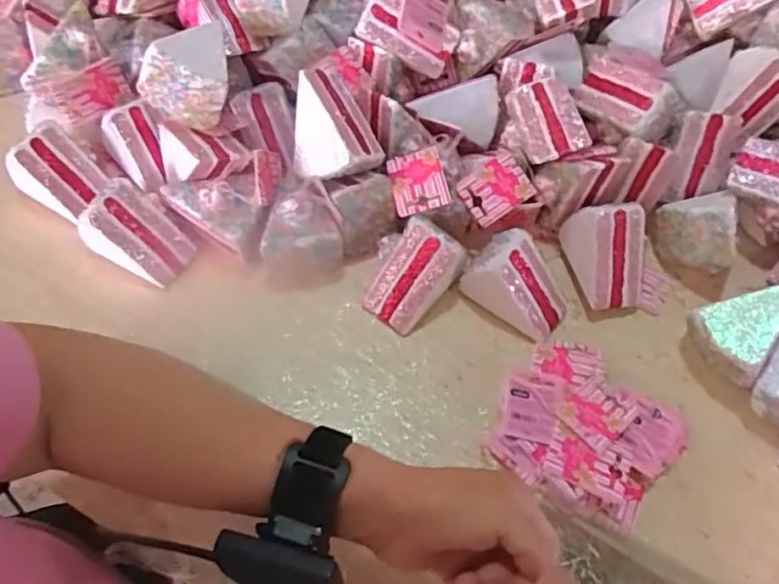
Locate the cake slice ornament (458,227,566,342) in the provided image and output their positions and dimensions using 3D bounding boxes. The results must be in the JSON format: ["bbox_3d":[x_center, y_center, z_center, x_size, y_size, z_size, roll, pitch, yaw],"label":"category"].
[{"bbox_3d":[0.110,-0.008,0.528,0.088,0.058,0.050,39,65,17],"label":"cake slice ornament"}]

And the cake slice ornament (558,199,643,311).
[{"bbox_3d":[0.188,-0.033,0.536,0.058,0.056,0.079,-11,62,-10],"label":"cake slice ornament"}]

